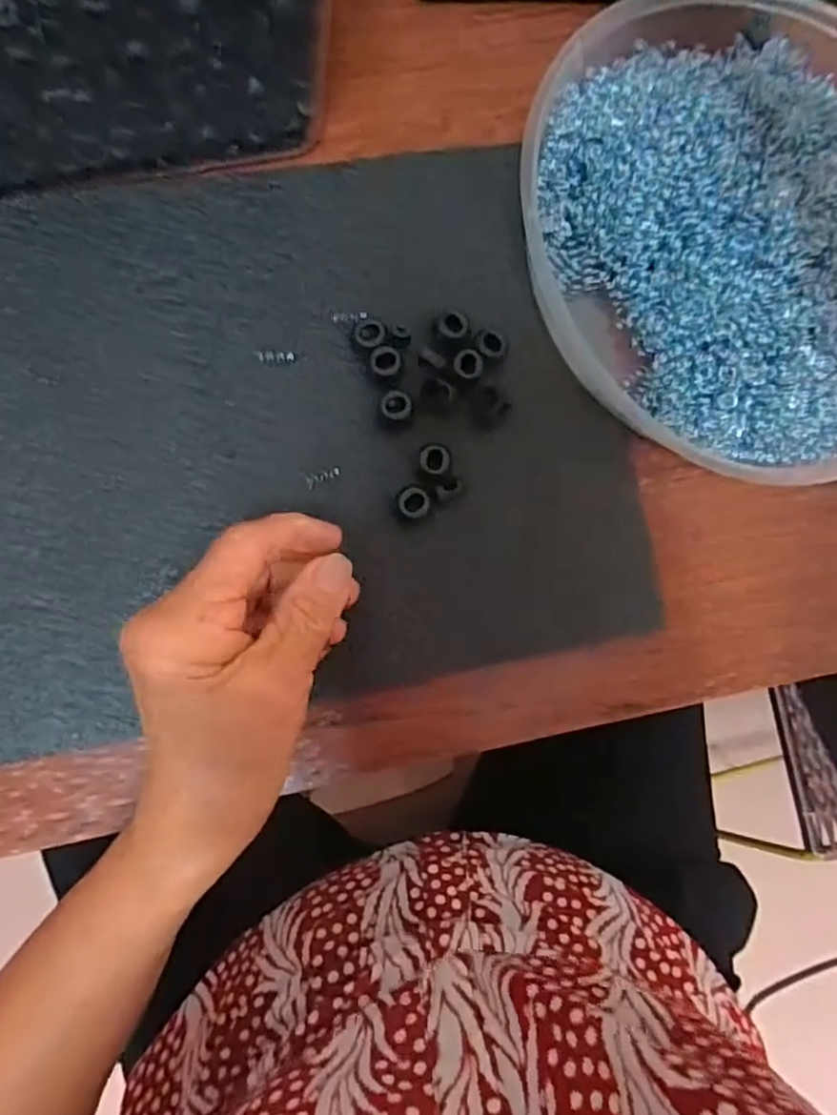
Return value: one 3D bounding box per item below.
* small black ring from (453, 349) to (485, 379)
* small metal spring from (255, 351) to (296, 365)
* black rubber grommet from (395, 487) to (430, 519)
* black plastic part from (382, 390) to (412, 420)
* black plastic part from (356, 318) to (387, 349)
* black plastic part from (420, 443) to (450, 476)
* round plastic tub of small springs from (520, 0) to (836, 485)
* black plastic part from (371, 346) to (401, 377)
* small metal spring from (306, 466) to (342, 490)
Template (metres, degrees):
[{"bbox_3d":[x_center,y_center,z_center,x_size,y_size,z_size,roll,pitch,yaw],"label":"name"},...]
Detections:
[{"bbox_3d":[0.023,-0.089,0.294,0.013,0.004,0.014,0,86,-4],"label":"small black ring"},{"bbox_3d":[-0.065,-0.092,0.294,0.017,0.004,0.006,2,86,-3],"label":"small metal spring"},{"bbox_3d":[-0.002,-0.024,0.288,0.015,0.006,0.014,1,85,-6],"label":"black rubber grommet"},{"bbox_3d":[-0.010,-0.069,0.290,0.014,0.004,0.013,0,86,-4],"label":"black plastic part"},{"bbox_3d":[-0.022,-0.102,0.292,0.014,0.004,0.014,0,86,-4],"label":"black plastic part"},{"bbox_3d":[0.007,-0.044,0.290,0.014,0.005,0.014,1,85,-6],"label":"black plastic part"},{"bbox_3d":[0.163,-0.157,0.304,0.210,0.055,0.231,0,86,-4],"label":"round plastic tub of small springs"},{"bbox_3d":[-0.015,-0.090,0.291,0.013,0.004,0.013,1,85,-6],"label":"black plastic part"},{"bbox_3d":[-0.043,-0.037,0.289,0.016,0.004,0.007,-21,88,-5],"label":"small metal spring"}]

